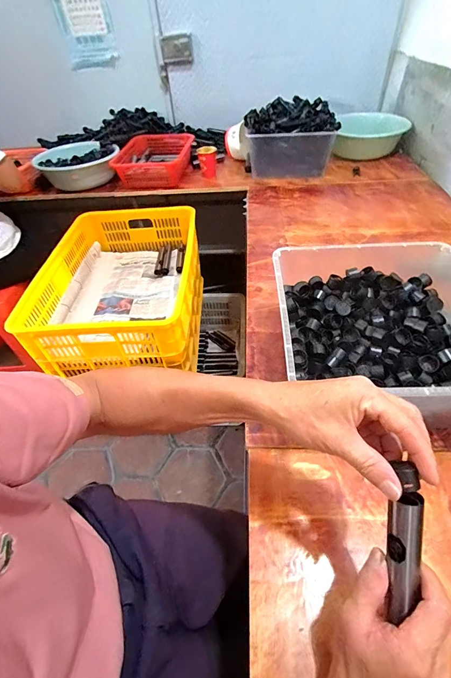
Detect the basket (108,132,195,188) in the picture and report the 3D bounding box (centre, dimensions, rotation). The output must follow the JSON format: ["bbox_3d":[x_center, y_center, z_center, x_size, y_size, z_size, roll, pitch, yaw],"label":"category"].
[{"bbox_3d":[-0.258,-0.685,1.196,0.250,0.092,0.293,3,48,7],"label":"basket"}]

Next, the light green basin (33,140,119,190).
[{"bbox_3d":[-0.544,-0.636,1.175,0.283,0.120,0.273,-2,48,3],"label":"light green basin"}]

